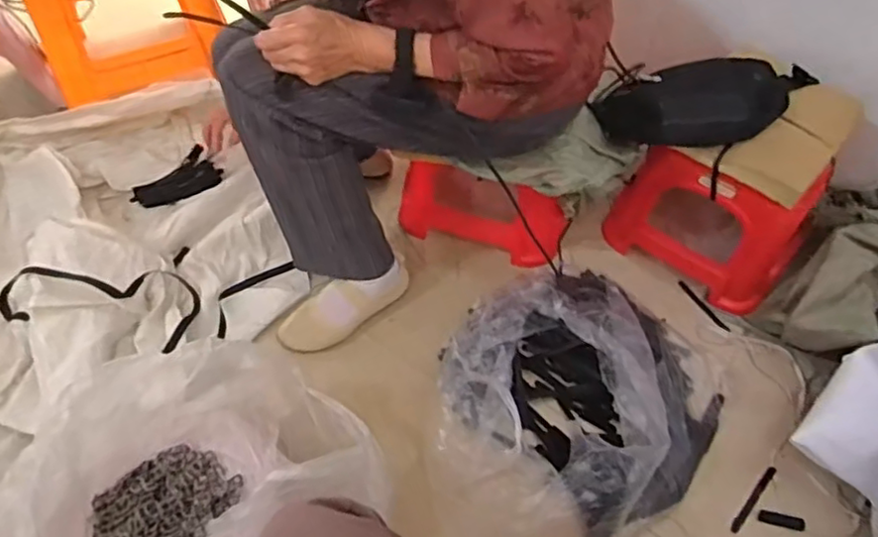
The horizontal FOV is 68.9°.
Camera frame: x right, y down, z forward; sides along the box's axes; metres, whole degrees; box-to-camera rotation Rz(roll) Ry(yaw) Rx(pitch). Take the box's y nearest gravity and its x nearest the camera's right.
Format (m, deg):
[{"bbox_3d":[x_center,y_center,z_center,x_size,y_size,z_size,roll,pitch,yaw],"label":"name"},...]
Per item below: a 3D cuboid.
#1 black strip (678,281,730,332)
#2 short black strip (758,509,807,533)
[{"bbox_3d":[0.479,0.069,1.160,0.014,0.011,0.118,-34,75,-23],"label":"black strip"},{"bbox_3d":[0.508,0.374,0.950,0.067,0.006,0.021,9,55,5],"label":"short black strip"}]

